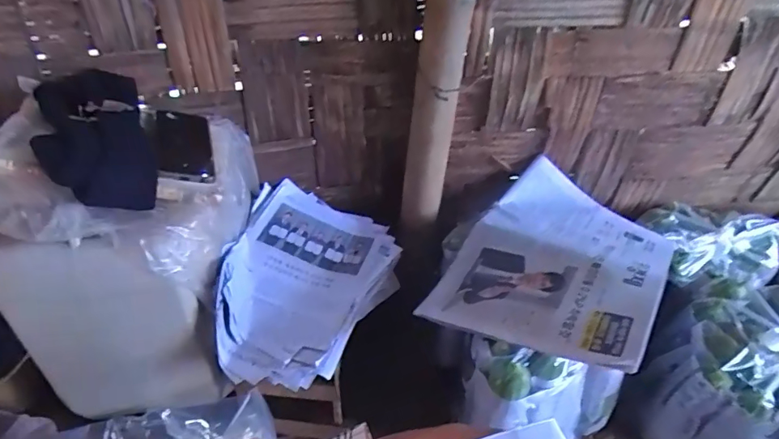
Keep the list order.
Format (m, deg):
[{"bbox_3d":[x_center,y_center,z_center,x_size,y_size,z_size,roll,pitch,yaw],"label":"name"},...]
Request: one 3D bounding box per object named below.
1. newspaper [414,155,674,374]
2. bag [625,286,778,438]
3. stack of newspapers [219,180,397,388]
[{"bbox_3d":[0.248,0.046,0.693,0.258,0.085,0.375,27,45,24],"label":"newspaper"},{"bbox_3d":[0.515,0.234,0.698,0.238,0.219,0.208,-16,45,-23],"label":"bag"},{"bbox_3d":[-0.111,0.070,0.715,0.236,0.085,0.345,5,40,0],"label":"stack of newspapers"}]

